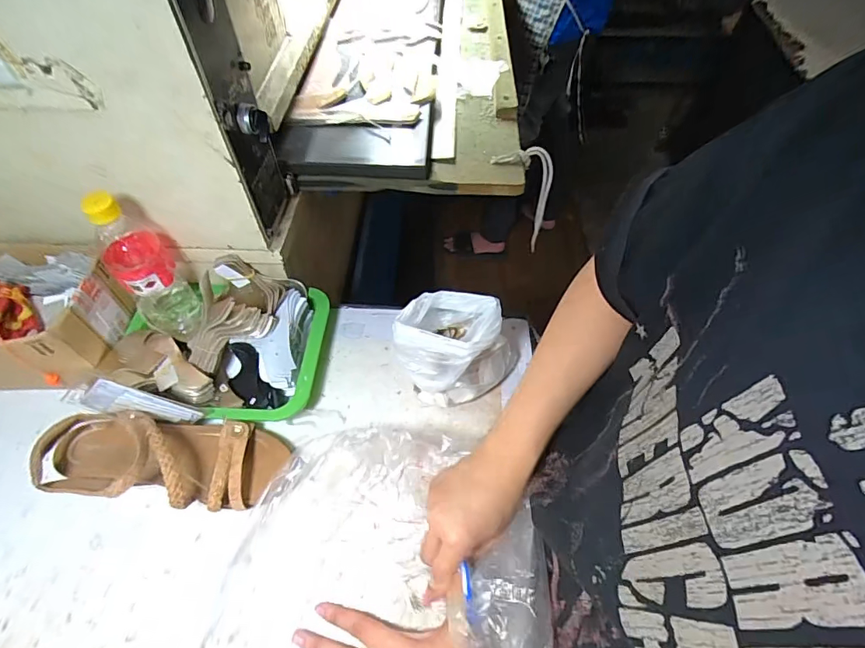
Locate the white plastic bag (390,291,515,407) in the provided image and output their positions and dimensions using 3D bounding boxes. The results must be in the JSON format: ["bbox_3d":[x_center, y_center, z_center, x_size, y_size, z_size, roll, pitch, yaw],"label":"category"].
[{"bbox_3d":[0.032,0.033,0.540,0.135,0.125,0.113,8,53,7],"label":"white plastic bag"}]

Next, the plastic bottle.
[{"bbox_3d":[-0.343,-0.067,0.543,0.064,0.221,0.070,-32,59,-21],"label":"plastic bottle"}]

